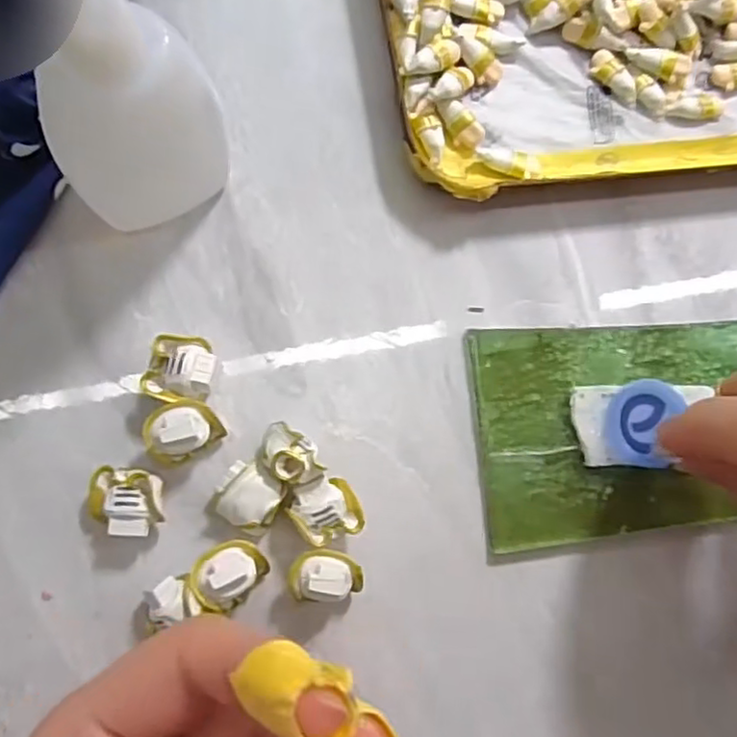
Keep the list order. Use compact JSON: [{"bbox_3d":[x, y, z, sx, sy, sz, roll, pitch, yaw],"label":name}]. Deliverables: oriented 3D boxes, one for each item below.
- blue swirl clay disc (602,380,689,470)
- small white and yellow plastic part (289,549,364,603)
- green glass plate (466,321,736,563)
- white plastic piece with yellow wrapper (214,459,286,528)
[{"bbox_3d":[0.086,0.016,0.203,0.023,0.004,0.027,21,83,-4],"label":"blue swirl clay disc"},{"bbox_3d":[-0.012,0.058,0.186,0.020,0.019,0.013,-2,85,-7],"label":"small white and yellow plastic part"},{"bbox_3d":[0.084,0.019,0.209,0.098,0.006,0.068,-5,85,-7],"label":"green glass plate"},{"bbox_3d":[-0.034,0.037,0.188,0.018,0.013,0.016,35,82,-2],"label":"white plastic piece with yellow wrapper"}]

